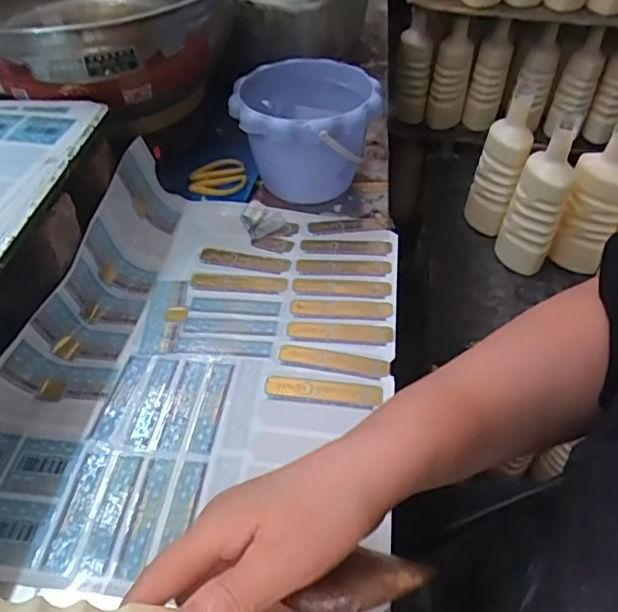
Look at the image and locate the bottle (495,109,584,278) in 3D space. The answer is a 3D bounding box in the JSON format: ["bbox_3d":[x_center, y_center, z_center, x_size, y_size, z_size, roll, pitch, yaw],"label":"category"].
[{"bbox_3d":[0.361,-0.167,0.887,0.080,0.265,0.072,18,47,14],"label":"bottle"}]

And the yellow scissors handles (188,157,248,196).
[{"bbox_3d":[-0.106,-0.149,0.651,0.063,0.011,0.052,-12,62,-4],"label":"yellow scissors handles"}]

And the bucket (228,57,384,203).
[{"bbox_3d":[-0.001,-0.184,0.622,0.144,0.119,0.139,-1,46,1],"label":"bucket"}]

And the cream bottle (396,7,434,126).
[{"bbox_3d":[0.236,-0.533,1.268,0.084,0.258,0.070,11,46,8],"label":"cream bottle"}]

